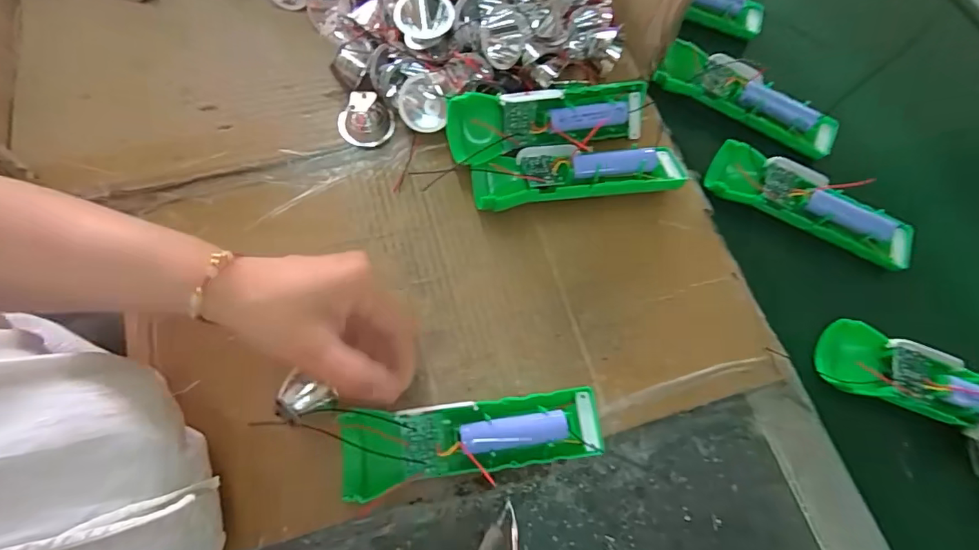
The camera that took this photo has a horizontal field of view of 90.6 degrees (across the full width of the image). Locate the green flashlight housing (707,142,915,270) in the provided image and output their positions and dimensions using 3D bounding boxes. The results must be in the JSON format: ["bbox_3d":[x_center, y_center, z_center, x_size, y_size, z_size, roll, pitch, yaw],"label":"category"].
[{"bbox_3d":[0.256,-0.060,0.384,0.155,0.023,0.049,26,69,8],"label":"green flashlight housing"}]

